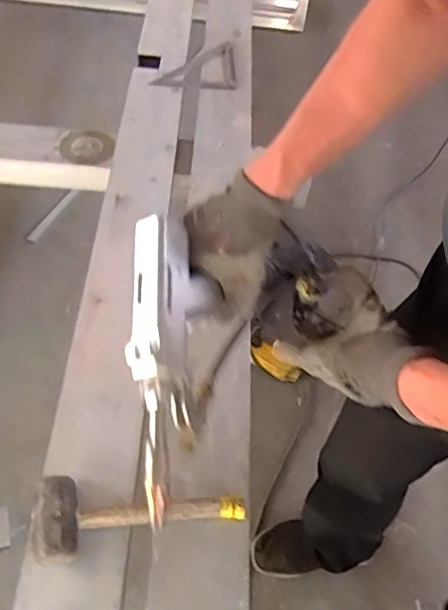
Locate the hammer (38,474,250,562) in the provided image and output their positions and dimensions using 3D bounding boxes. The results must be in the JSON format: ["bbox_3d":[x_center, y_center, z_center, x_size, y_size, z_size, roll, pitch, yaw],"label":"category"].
[{"bbox_3d":[-0.102,0.258,0.688,0.261,0.054,0.101,0,54,-7],"label":"hammer"}]

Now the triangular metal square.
[{"bbox_3d":[-0.061,-0.579,1.348,0.189,0.018,0.219,6,53,-3],"label":"triangular metal square"}]

